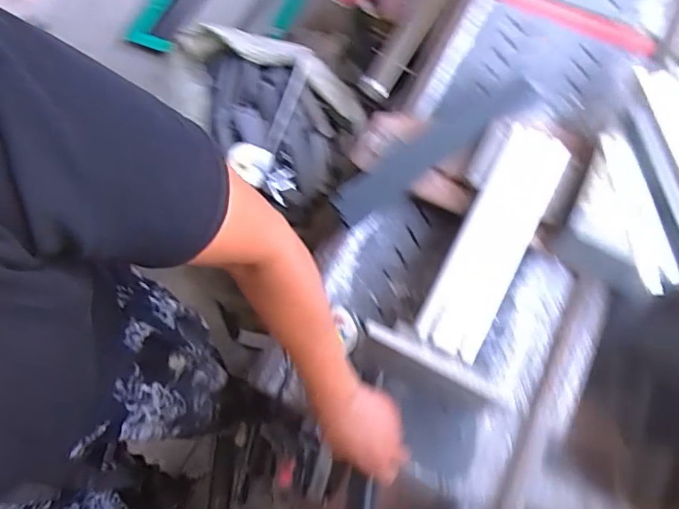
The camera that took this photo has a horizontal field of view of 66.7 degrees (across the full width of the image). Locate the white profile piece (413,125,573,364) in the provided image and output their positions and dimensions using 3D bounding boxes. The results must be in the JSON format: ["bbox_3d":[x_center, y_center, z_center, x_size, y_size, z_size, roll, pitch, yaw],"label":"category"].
[{"bbox_3d":[0.220,-0.027,0.724,0.093,0.042,0.375,27,71,9],"label":"white profile piece"}]

